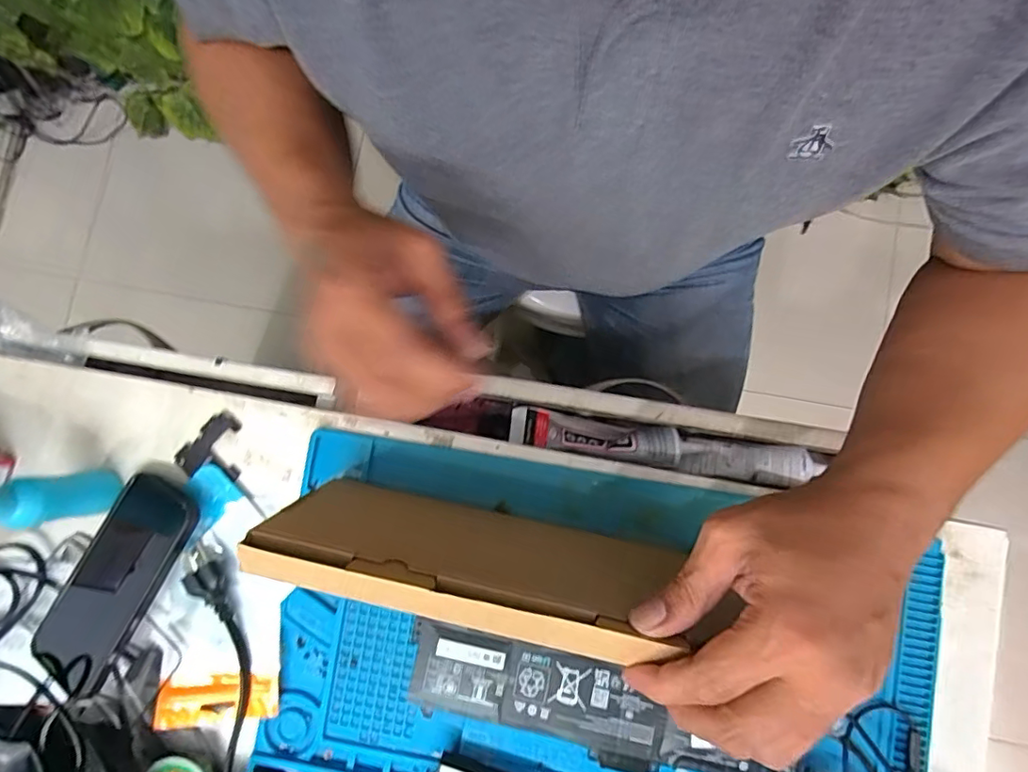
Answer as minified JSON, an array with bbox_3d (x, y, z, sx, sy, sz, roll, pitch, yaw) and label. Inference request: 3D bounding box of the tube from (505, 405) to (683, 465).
[{"bbox_3d":[0.069,0.044,0.455,0.147,0.035,0.037,8,78,3],"label":"tube"}]

